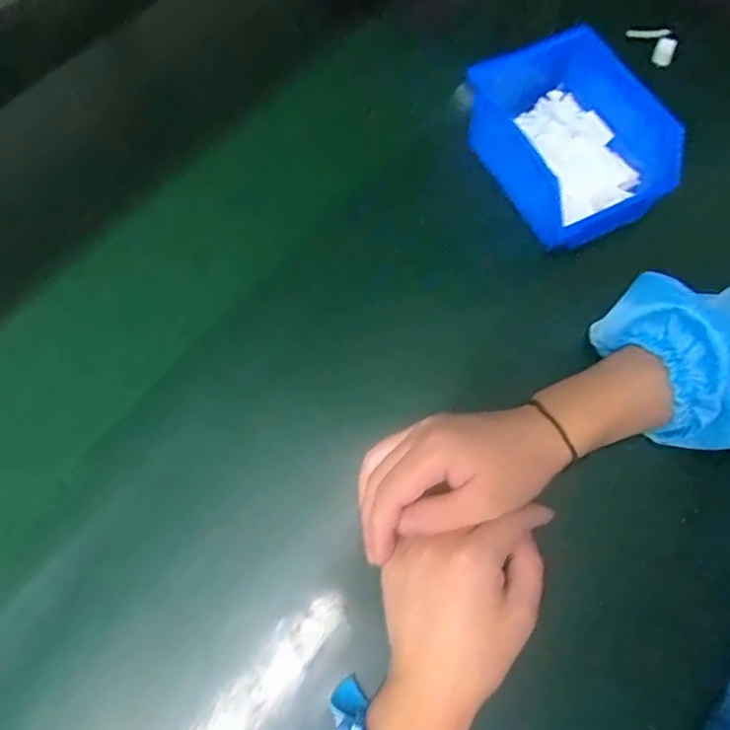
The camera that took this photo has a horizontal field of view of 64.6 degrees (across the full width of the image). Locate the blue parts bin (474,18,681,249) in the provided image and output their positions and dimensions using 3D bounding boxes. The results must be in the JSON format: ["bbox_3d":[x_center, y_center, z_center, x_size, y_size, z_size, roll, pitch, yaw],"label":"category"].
[{"bbox_3d":[0.152,-0.171,0.439,0.104,0.068,0.152,-24,71,-11],"label":"blue parts bin"}]

